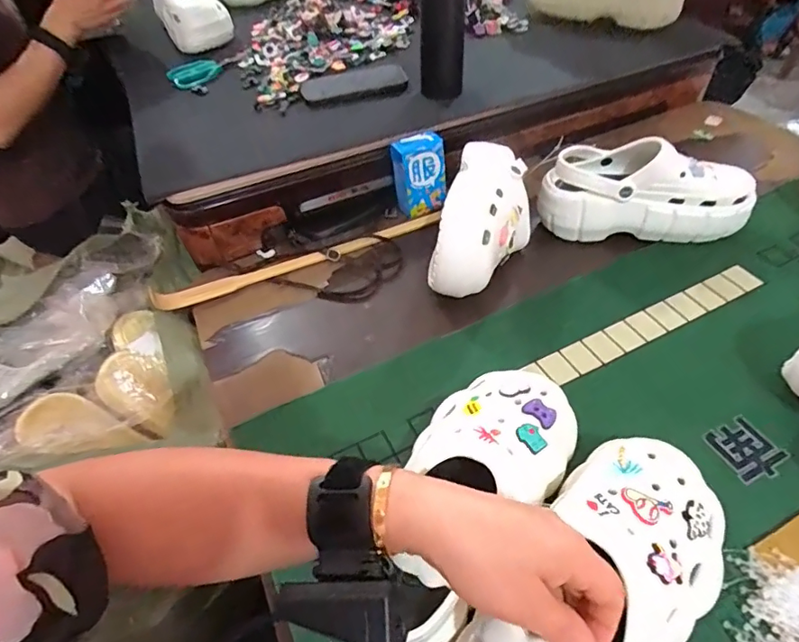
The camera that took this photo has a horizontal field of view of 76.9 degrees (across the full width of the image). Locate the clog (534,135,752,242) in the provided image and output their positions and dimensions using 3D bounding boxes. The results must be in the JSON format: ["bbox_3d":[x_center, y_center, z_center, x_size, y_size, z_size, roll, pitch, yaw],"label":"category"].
[{"bbox_3d":[0.320,-0.174,0.662,0.257,0.112,0.102,0,48,7],"label":"clog"}]

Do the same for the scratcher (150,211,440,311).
[{"bbox_3d":[-0.128,-0.090,0.694,0.401,0.028,0.028,-22,49,-12],"label":"scratcher"}]

